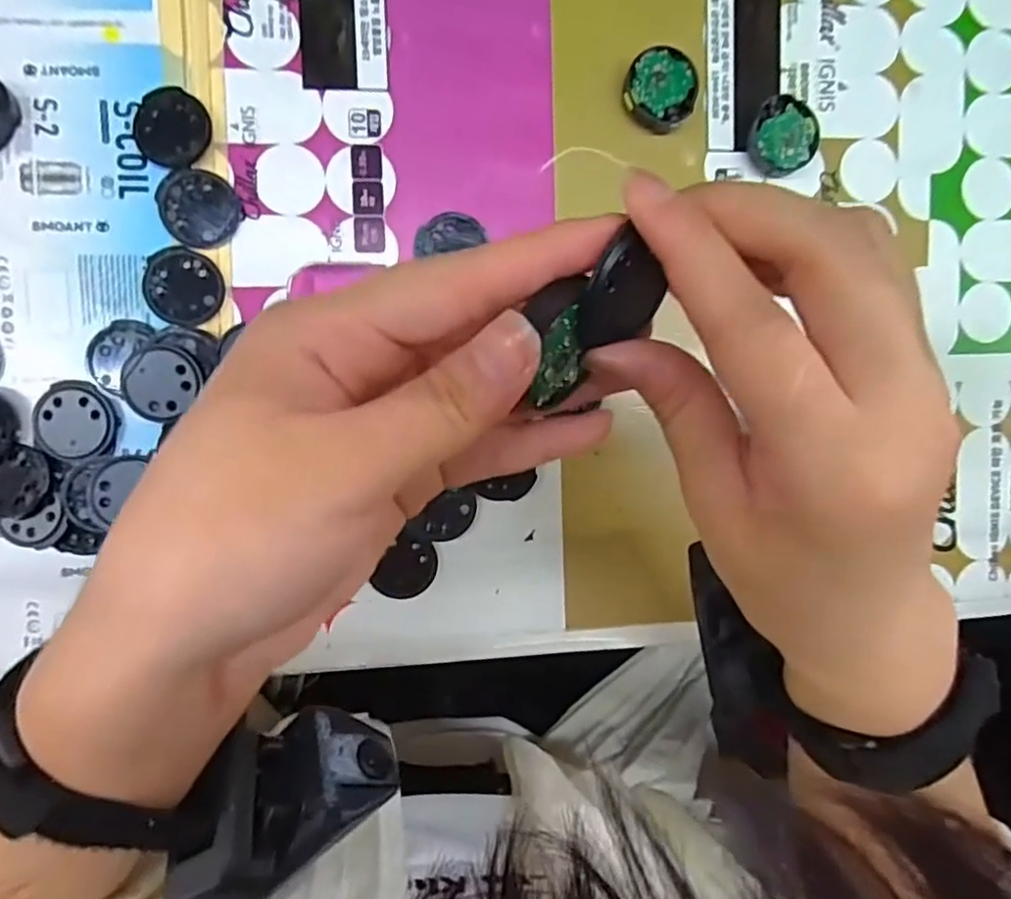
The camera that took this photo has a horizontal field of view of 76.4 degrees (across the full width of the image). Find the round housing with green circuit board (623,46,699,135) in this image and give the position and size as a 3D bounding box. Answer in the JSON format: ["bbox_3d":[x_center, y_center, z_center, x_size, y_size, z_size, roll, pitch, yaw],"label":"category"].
[{"bbox_3d":[0.064,-0.149,0.269,0.030,0.009,0.032,0,93,-7],"label":"round housing with green circuit board"}]

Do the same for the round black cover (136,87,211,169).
[{"bbox_3d":[-0.131,-0.127,0.251,0.027,0.004,0.029,0,93,-7],"label":"round black cover"}]

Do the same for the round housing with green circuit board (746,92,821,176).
[{"bbox_3d":[0.119,-0.135,0.278,0.028,0.010,0.031,22,90,-7],"label":"round housing with green circuit board"}]

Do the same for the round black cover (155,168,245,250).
[{"bbox_3d":[-0.122,-0.096,0.254,0.031,0.004,0.029,0,93,-7],"label":"round black cover"}]

